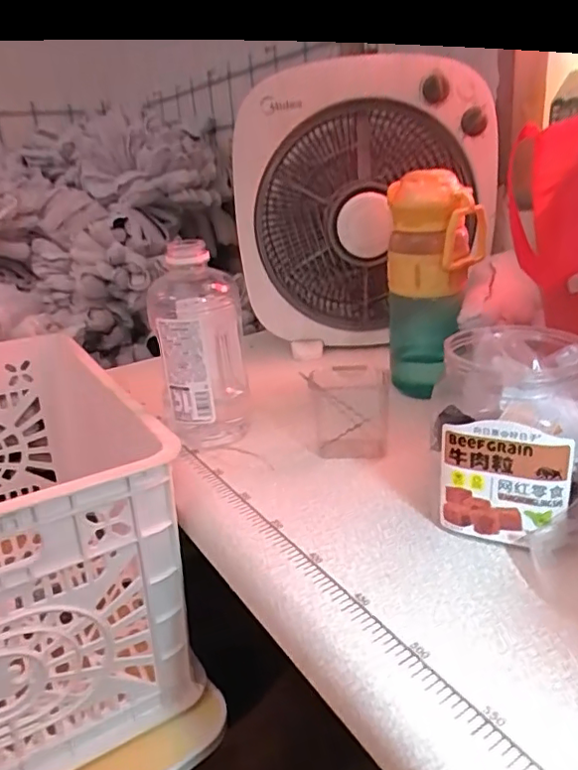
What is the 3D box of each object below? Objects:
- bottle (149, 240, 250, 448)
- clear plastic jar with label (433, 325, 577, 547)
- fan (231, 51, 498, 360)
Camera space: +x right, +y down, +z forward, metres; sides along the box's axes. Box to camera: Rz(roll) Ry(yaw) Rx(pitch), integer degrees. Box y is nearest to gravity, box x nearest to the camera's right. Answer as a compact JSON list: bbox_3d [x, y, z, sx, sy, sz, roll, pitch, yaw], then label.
[{"bbox_3d":[-0.087,-0.034,0.564,0.087,0.196,0.084,-10,23,-7],"label":"bottle"},{"bbox_3d":[0.162,0.031,0.407,0.100,0.138,0.095,6,27,30],"label":"clear plastic jar with label"},{"bbox_3d":[0.094,-0.229,0.777,0.319,0.354,0.167,-10,23,-6],"label":"fan"}]

